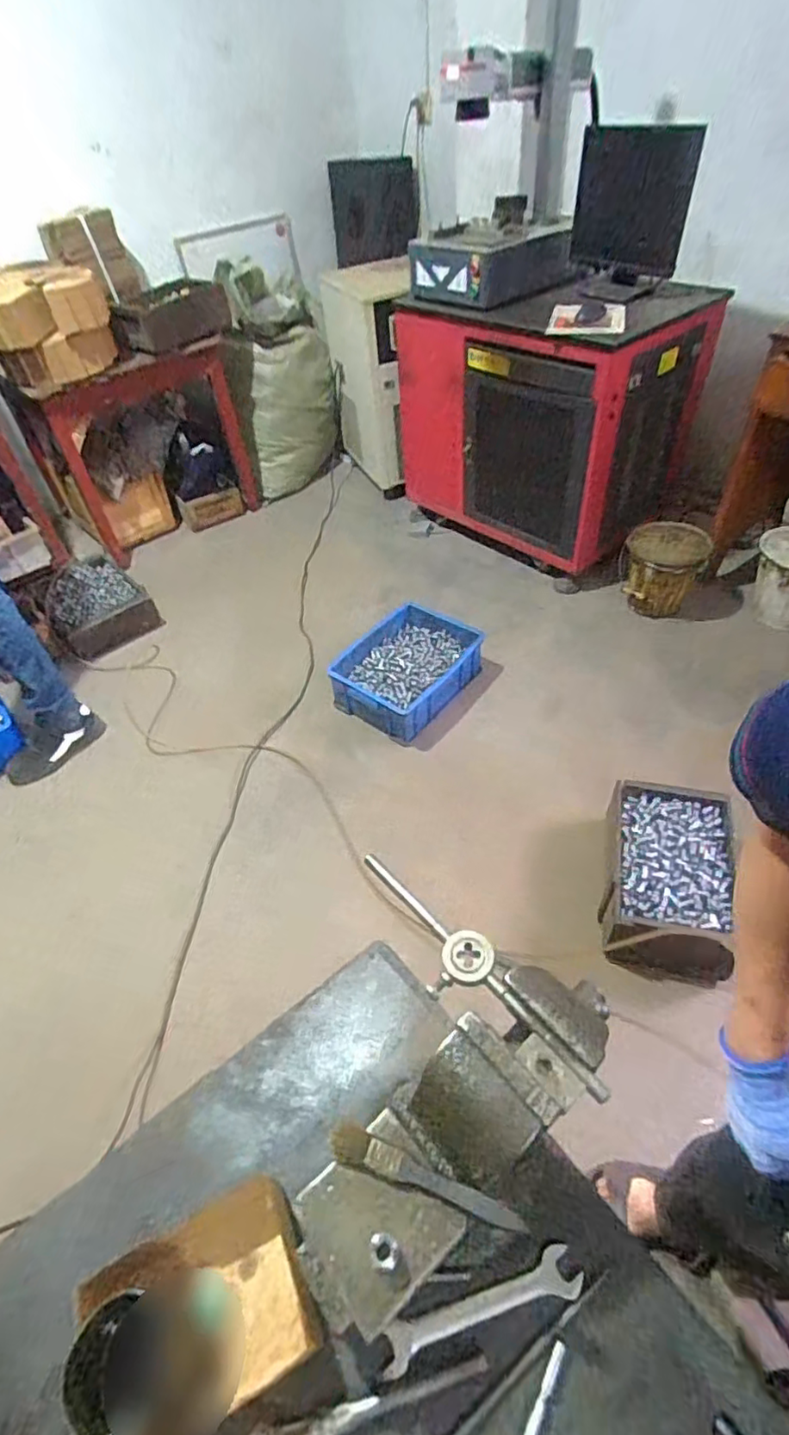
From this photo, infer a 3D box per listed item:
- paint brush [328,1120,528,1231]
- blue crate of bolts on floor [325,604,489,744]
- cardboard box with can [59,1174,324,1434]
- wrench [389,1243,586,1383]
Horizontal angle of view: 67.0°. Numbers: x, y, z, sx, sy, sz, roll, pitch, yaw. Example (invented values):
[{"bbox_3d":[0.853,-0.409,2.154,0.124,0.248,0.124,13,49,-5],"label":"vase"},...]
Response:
[{"bbox_3d":[0.021,0.351,0.455,0.151,0.011,0.023,13,50,19],"label":"paint brush"},{"bbox_3d":[0.037,-0.150,1.819,0.336,0.122,0.417,28,56,29],"label":"blue crate of bolts on floor"},{"bbox_3d":[-0.155,0.472,0.476,0.172,0.085,0.130,-27,49,-17],"label":"cardboard box with can"},{"bbox_3d":[0.073,0.479,0.485,0.164,0.004,0.032,-16,47,-8],"label":"wrench"}]

